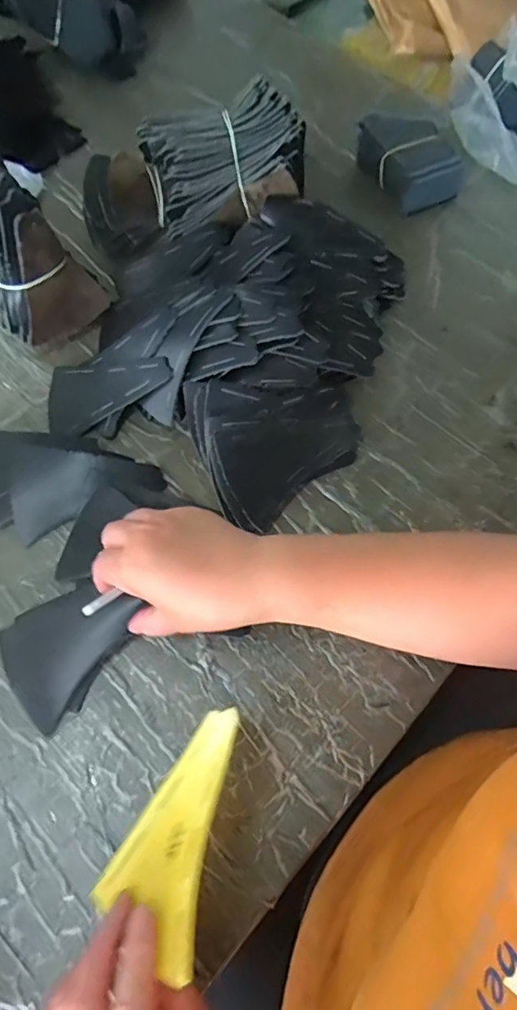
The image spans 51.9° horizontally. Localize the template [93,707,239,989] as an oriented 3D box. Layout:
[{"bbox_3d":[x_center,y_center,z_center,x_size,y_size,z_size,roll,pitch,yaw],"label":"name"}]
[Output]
[{"bbox_3d":[-0.053,0.183,0.307,0.075,0.011,0.120,-13,48,33],"label":"template"}]

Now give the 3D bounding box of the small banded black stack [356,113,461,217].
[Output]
[{"bbox_3d":[0.165,-0.375,0.582,0.074,0.048,0.111,-26,70,-11],"label":"small banded black stack"}]

